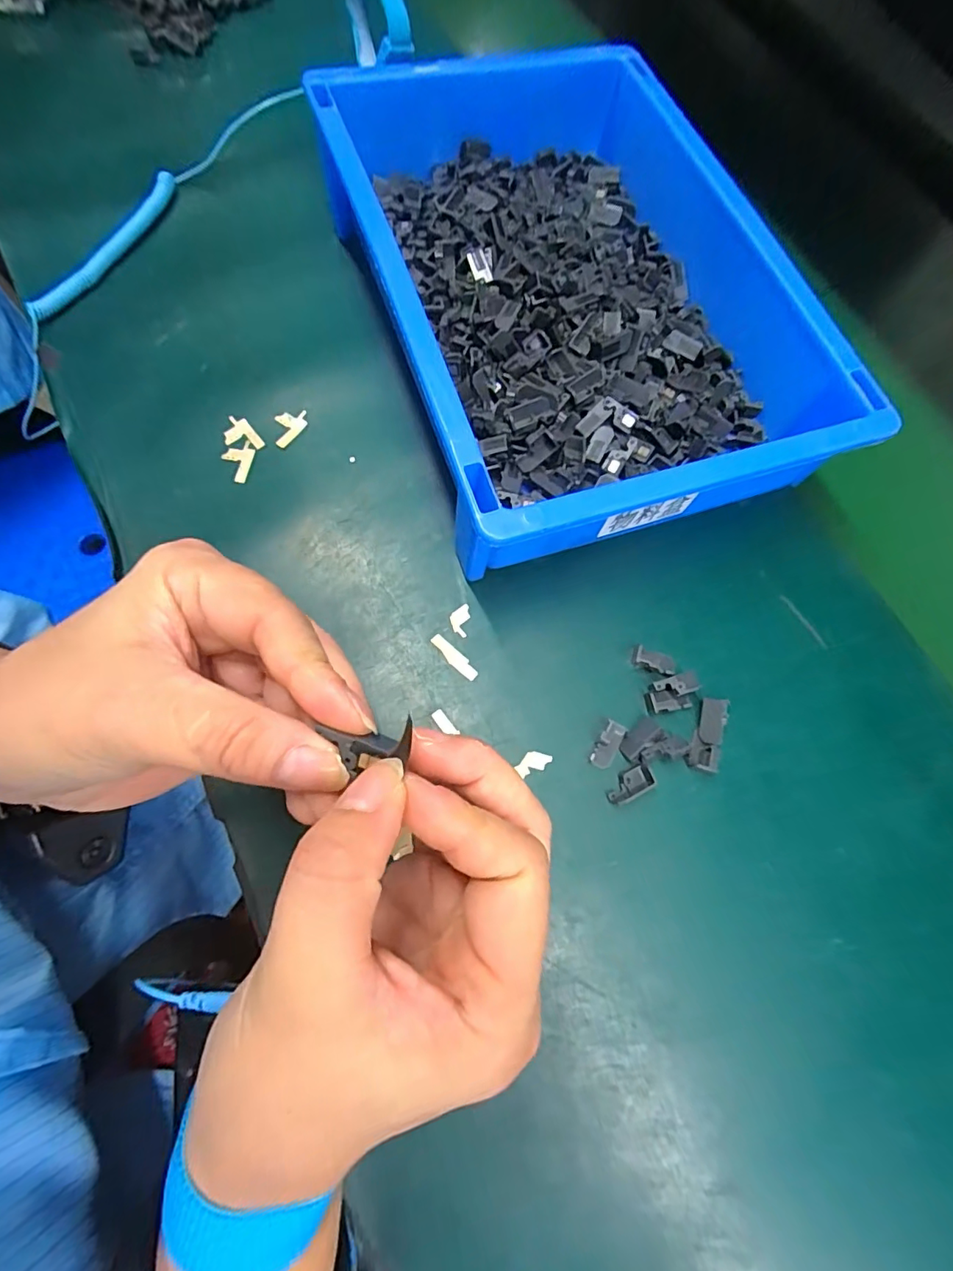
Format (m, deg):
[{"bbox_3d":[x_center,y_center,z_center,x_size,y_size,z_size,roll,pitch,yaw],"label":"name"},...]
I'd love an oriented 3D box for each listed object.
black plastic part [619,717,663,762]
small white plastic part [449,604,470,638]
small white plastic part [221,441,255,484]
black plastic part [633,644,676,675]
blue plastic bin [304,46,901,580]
[{"bbox_3d":[0.078,0.048,0.244,0.023,0.006,0.009,-42,78,-13],"label":"black plastic part"},{"bbox_3d":[-0.009,-0.009,0.264,0.009,0.004,0.017,10,72,2],"label":"small white plastic part"},{"bbox_3d":[-0.131,-0.097,0.291,0.017,0.004,0.020,-33,76,-11],"label":"small white plastic part"},{"bbox_3d":[0.087,0.013,0.256,0.023,0.007,0.010,19,72,-10],"label":"black plastic part"},{"bbox_3d":[0.059,-0.196,0.293,0.227,0.070,0.305,-18,74,-7],"label":"blue plastic bin"}]

